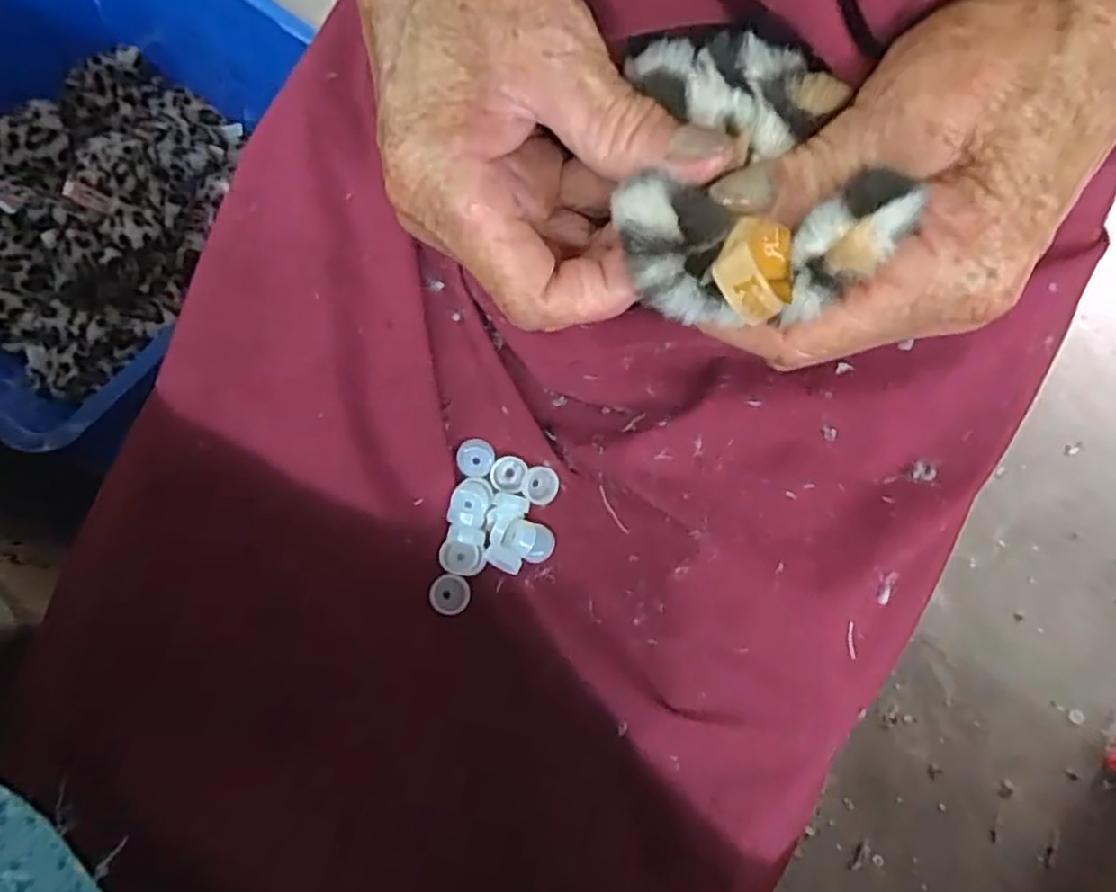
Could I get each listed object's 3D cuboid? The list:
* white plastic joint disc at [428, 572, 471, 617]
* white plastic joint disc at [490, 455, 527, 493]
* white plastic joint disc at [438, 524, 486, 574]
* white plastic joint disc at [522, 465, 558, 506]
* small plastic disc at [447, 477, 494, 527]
[{"bbox_3d":[-0.046,0.064,0.295,0.016,0.007,0.017,1,72,-2],"label":"white plastic joint disc"},{"bbox_3d":[-0.022,0.013,0.307,0.016,0.006,0.015,2,72,-6],"label":"white plastic joint disc"},{"bbox_3d":[-0.041,0.045,0.298,0.019,0.006,0.021,12,72,-2],"label":"white plastic joint disc"},{"bbox_3d":[-0.008,0.017,0.306,0.015,0.006,0.016,2,72,-6],"label":"white plastic joint disc"},{"bbox_3d":[-0.039,0.025,0.302,0.017,0.004,0.022,14,72,-2],"label":"small plastic disc"}]

